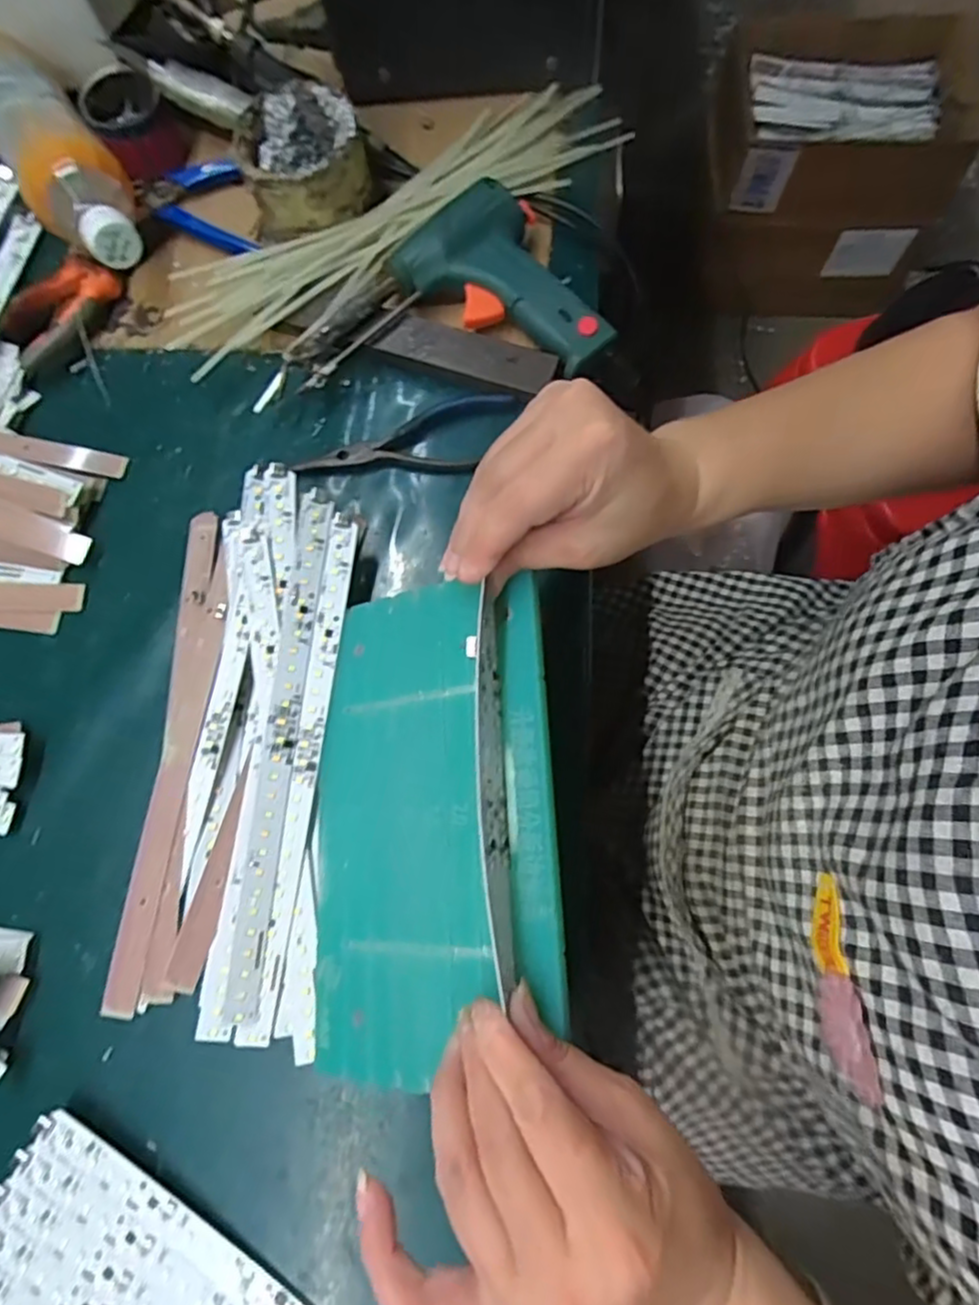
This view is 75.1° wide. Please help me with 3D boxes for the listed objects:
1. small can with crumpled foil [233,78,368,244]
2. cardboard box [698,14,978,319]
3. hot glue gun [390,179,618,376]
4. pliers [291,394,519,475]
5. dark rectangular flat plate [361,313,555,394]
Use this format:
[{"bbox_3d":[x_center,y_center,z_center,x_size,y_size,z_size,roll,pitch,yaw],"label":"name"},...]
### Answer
[{"bbox_3d":[-0.126,-0.332,0.416,0.080,0.056,0.088,-17,74,-1],"label":"small can with crumpled foil"},{"bbox_3d":[0.554,-0.785,1.091,0.401,0.329,0.239,4,75,5],"label":"cardboard box"},{"bbox_3d":[0.020,-0.243,0.407,0.140,0.032,0.080,28,78,10],"label":"hot glue gun"},{"bbox_3d":[-0.053,-0.138,0.412,0.140,0.021,0.049,-3,74,3],"label":"pliers"},{"bbox_3d":[-0.016,-0.194,0.411,0.115,0.009,0.031,20,77,9],"label":"dark rectangular flat plate"}]

